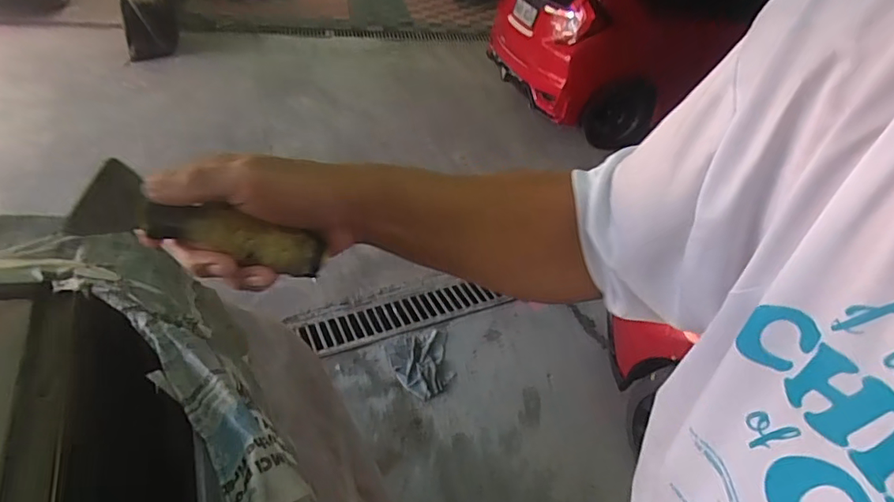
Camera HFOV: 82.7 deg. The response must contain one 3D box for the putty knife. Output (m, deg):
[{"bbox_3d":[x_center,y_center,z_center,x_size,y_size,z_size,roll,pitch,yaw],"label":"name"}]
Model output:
[{"bbox_3d":[-0.144,-0.016,0.311,0.135,0.027,0.040,16,36,-18],"label":"putty knife"}]

